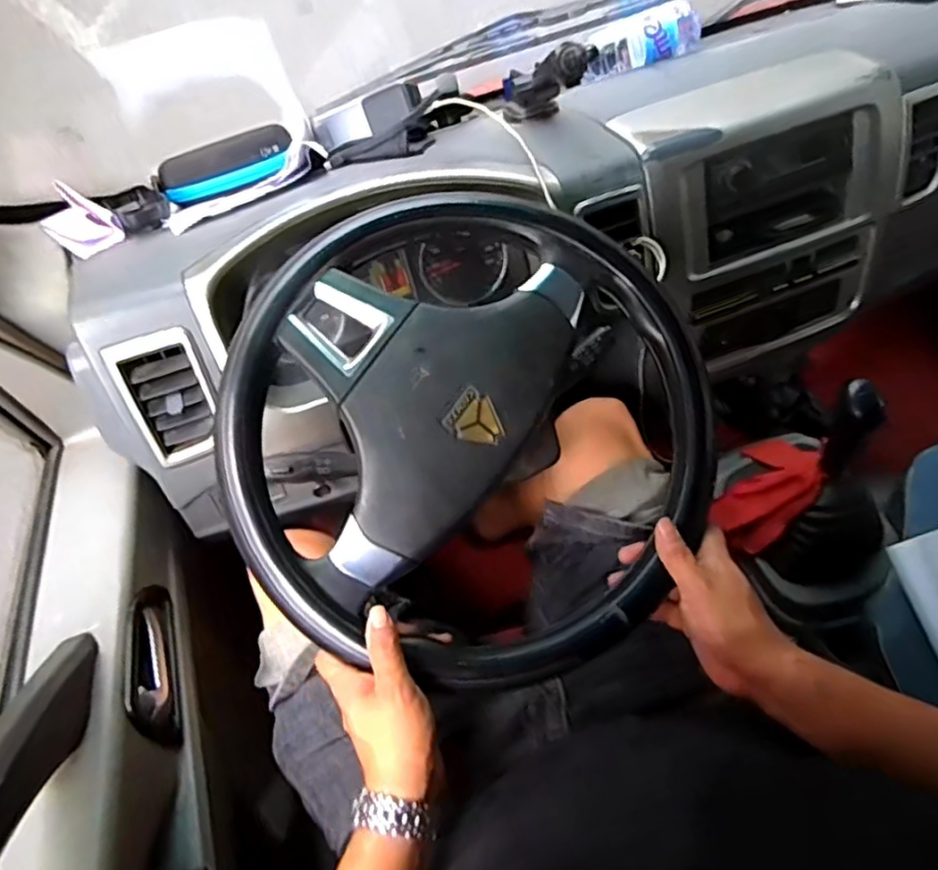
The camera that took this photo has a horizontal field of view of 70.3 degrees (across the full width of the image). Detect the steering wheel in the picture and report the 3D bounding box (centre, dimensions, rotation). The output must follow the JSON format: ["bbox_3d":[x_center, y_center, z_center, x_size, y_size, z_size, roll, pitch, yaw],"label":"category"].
[{"bbox_3d":[0.003,-0.010,0.545,0.387,0.086,0.389,0,69,1],"label":"steering wheel"}]

